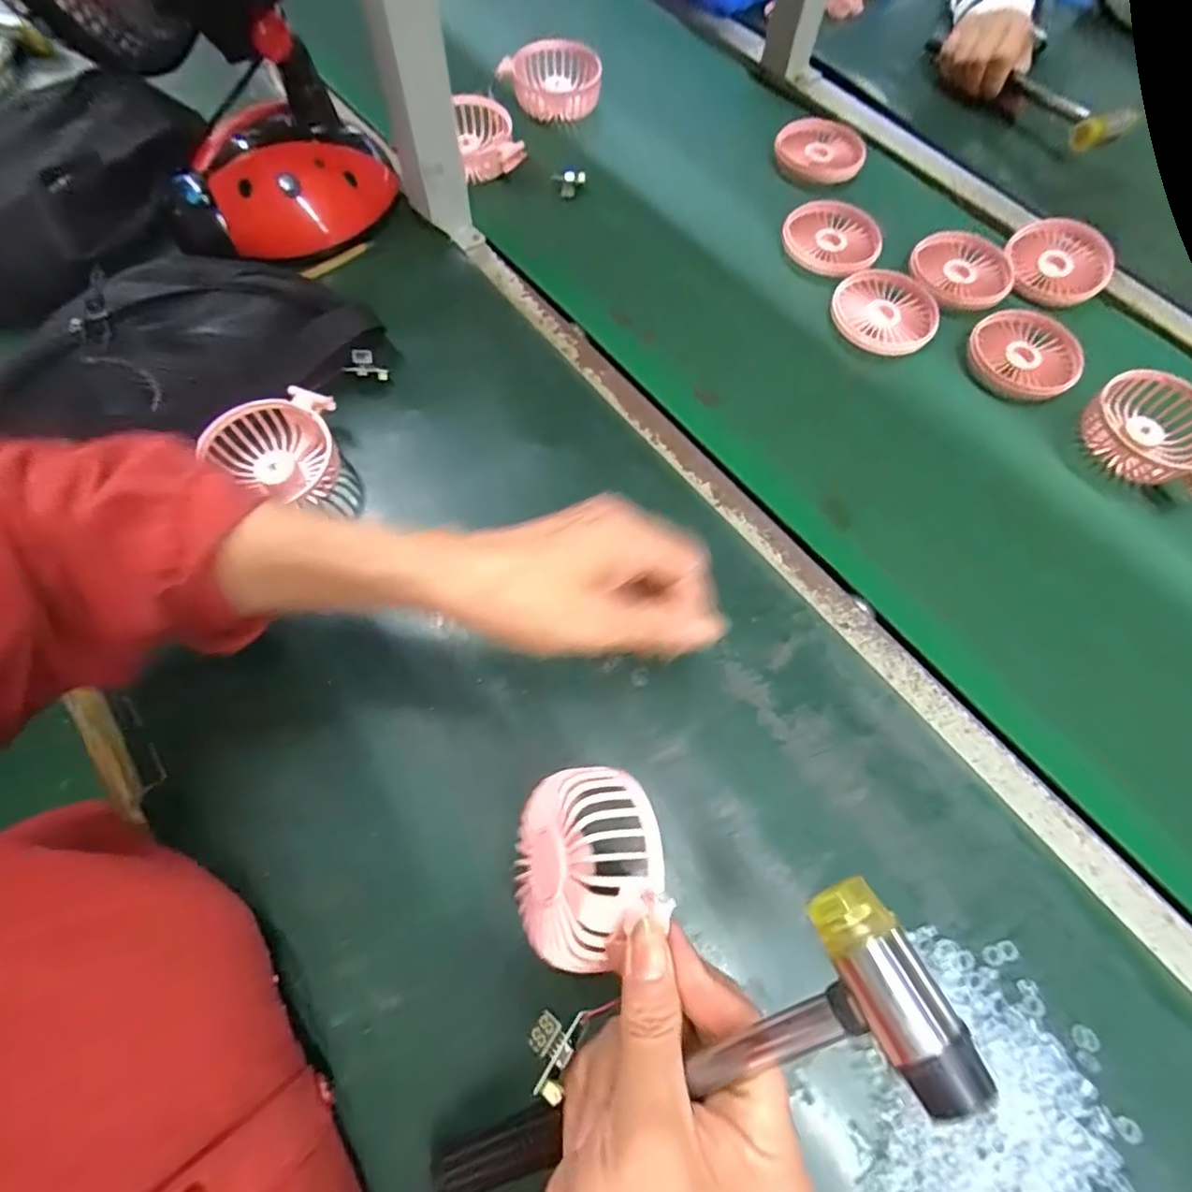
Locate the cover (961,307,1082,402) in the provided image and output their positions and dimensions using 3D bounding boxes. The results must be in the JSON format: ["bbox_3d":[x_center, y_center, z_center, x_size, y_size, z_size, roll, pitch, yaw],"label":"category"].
[{"bbox_3d":[0.359,-0.203,0.488,0.087,0.016,0.084,-40,74,-15],"label":"cover"}]

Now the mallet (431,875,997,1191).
[{"bbox_3d":[0.017,0.183,0.219,0.235,0.029,0.056,-42,70,25],"label":"mallet"}]

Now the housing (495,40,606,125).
[{"bbox_3d":[-0.045,-0.526,0.595,0.098,0.029,0.084,-11,69,-6],"label":"housing"}]

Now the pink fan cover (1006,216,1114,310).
[{"bbox_3d":[0.407,-0.295,0.513,0.084,0.018,0.093,41,73,14],"label":"pink fan cover"}]

